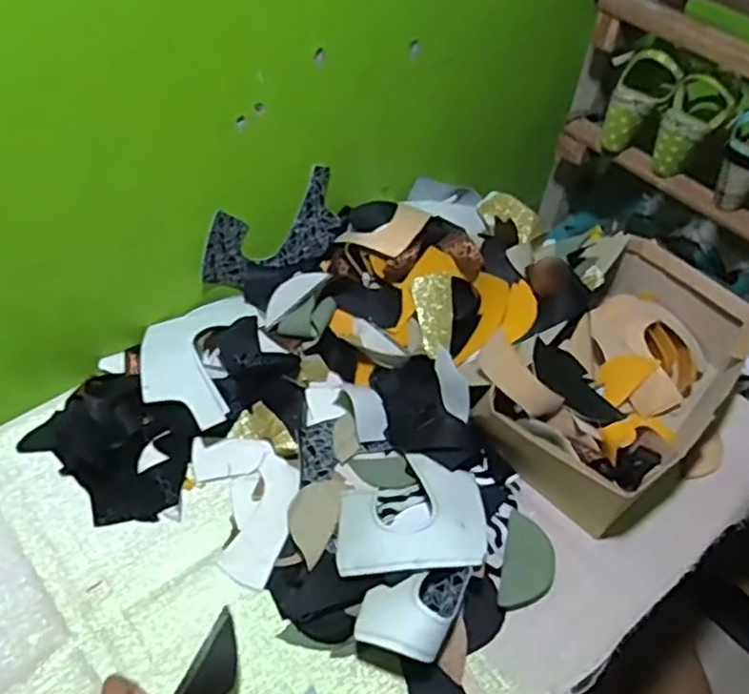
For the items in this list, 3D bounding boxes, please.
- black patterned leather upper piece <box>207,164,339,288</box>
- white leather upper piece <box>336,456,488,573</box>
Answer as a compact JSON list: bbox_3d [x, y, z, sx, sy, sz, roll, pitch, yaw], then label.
[{"bbox_3d":[-0.128,-0.141,0.865,0.193,0.110,0.032,-30,58,-28],"label":"black patterned leather upper piece"},{"bbox_3d":[0.038,0.171,0.707,0.146,0.063,0.148,6,49,0],"label":"white leather upper piece"}]

